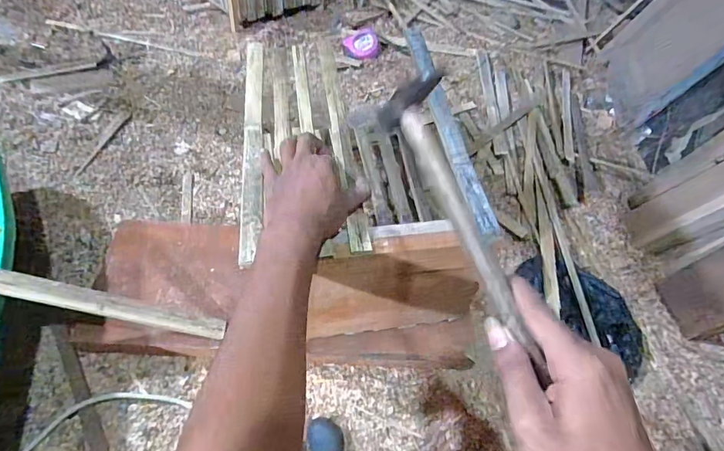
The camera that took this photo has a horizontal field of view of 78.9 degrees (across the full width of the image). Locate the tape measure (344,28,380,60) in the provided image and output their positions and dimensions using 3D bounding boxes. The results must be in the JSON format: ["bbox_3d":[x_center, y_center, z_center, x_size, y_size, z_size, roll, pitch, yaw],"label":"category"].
[{"bbox_3d":[0.001,-0.455,1.100,0.089,0.033,0.078,6,55,-1],"label":"tape measure"}]

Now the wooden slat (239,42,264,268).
[{"bbox_3d":[-0.133,-0.117,0.538,0.023,0.012,0.383,-4,56,-8],"label":"wooden slat"}]

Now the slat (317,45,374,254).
[{"bbox_3d":[-0.029,-0.125,0.554,0.022,0.011,0.383,-5,52,-8],"label":"slat"}]

